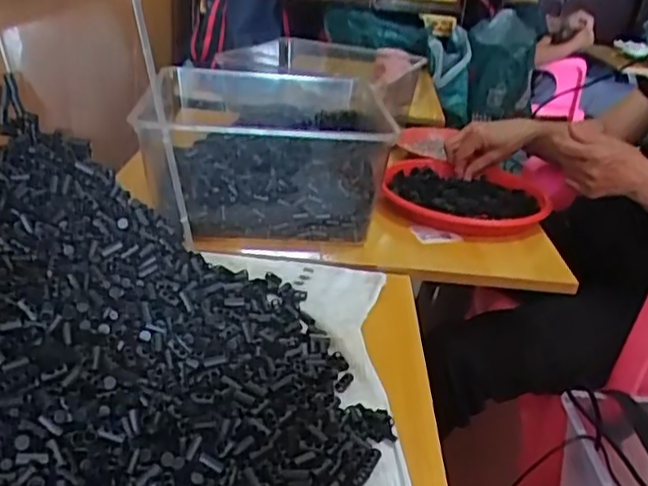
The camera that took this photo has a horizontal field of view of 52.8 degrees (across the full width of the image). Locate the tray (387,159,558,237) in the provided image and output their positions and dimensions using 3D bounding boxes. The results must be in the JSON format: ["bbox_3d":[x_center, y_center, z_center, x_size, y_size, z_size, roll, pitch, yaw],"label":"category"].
[{"bbox_3d":[0.208,-0.075,0.966,0.231,0.034,0.261,9,26,5],"label":"tray"}]

